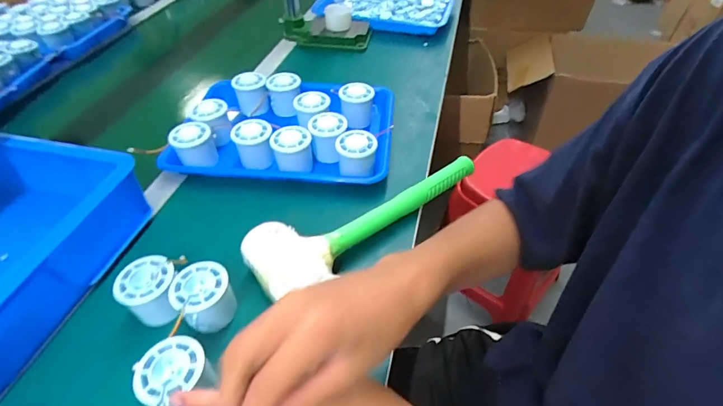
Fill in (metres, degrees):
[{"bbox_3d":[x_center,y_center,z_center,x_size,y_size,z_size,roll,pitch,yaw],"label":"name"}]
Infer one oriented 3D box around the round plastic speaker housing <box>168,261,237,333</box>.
[{"bbox_3d":[-0.163,0.098,0.399,0.051,0.051,0.055,-1,46,1],"label":"round plastic speaker housing"}]

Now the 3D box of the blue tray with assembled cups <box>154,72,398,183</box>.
[{"bbox_3d":[-0.113,-0.129,0.616,0.315,0.067,0.230,3,46,5],"label":"blue tray with assembled cups"}]

